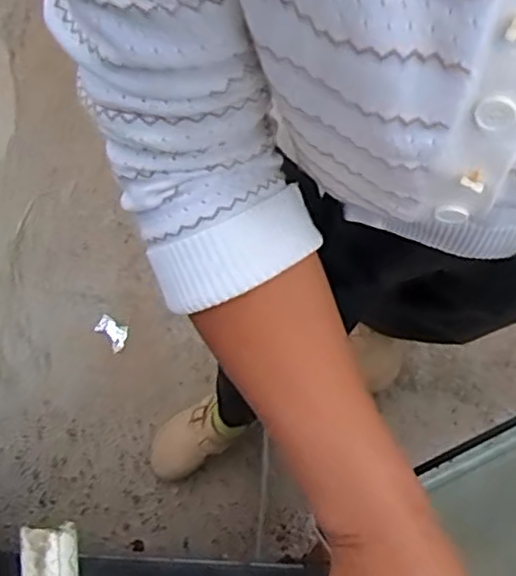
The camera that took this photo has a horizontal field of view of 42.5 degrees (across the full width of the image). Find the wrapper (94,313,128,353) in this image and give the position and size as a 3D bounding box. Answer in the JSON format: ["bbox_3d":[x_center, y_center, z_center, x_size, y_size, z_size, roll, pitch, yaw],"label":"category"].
[{"bbox_3d":[-0.277,0.086,1.252,0.061,0.015,0.051,29,78,7],"label":"wrapper"}]

